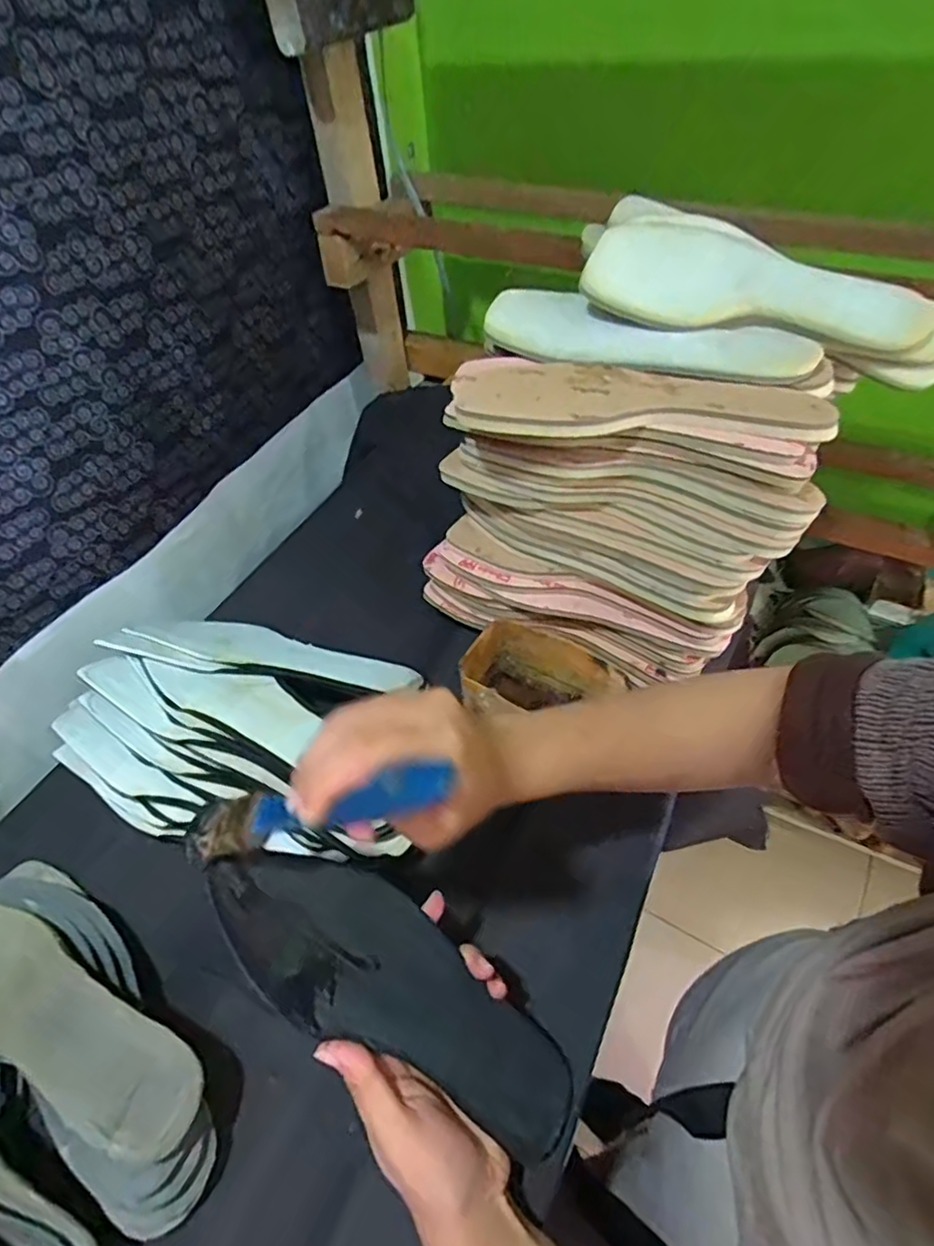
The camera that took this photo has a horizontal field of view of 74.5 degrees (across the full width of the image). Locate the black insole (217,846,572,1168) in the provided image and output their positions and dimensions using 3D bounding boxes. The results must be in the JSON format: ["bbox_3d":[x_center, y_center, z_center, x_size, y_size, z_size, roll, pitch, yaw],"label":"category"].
[{"bbox_3d":[-0.031,0.197,0.326,0.232,0.007,0.070,42,57,-11],"label":"black insole"}]

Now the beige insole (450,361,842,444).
[{"bbox_3d":[0.111,-0.148,0.399,0.235,0.009,0.078,1,50,-1],"label":"beige insole"}]

